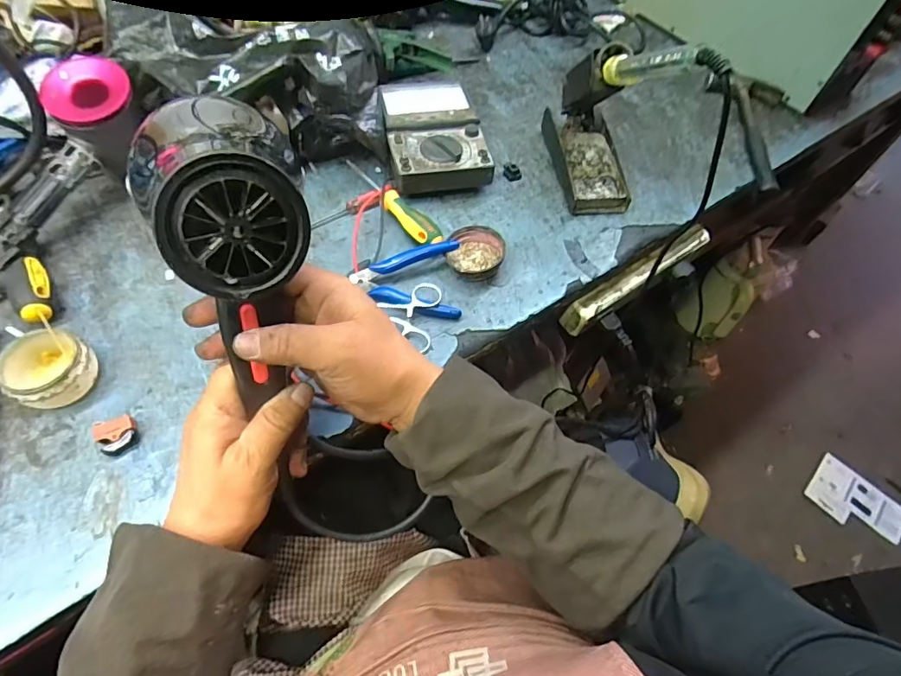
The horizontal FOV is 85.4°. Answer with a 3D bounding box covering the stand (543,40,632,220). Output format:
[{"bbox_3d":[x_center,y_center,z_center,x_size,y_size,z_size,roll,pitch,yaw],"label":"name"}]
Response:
[{"bbox_3d":[0.165,-0.244,0.553,0.070,0.129,0.161,-5,59,-7],"label":"stand"}]

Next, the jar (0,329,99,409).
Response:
[{"bbox_3d":[-0.335,0.028,0.403,0.072,0.039,0.059,17,59,7],"label":"jar"}]

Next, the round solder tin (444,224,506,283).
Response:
[{"bbox_3d":[0.026,-0.088,0.510,0.058,0.021,0.062,2,58,-3],"label":"round solder tin"}]

